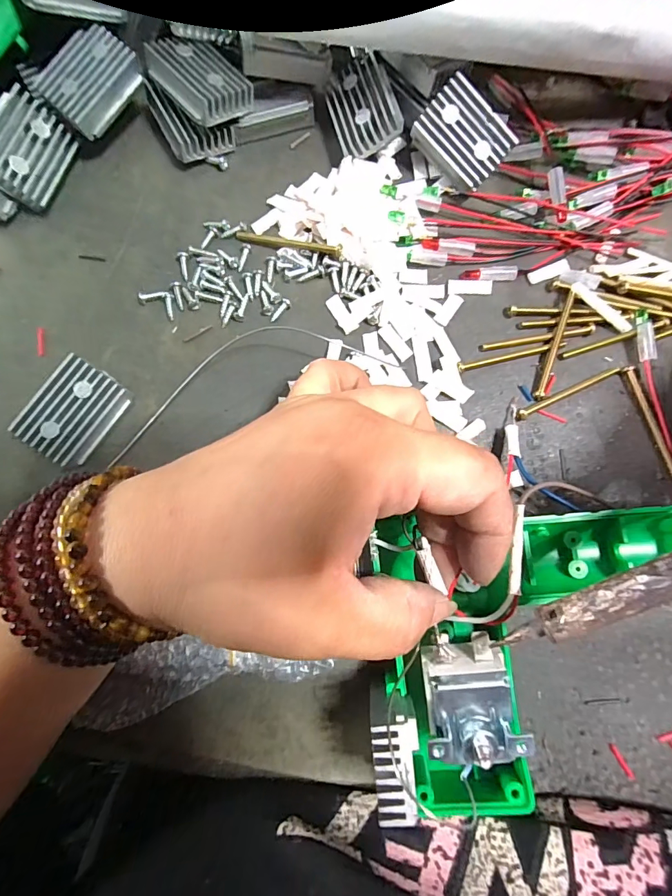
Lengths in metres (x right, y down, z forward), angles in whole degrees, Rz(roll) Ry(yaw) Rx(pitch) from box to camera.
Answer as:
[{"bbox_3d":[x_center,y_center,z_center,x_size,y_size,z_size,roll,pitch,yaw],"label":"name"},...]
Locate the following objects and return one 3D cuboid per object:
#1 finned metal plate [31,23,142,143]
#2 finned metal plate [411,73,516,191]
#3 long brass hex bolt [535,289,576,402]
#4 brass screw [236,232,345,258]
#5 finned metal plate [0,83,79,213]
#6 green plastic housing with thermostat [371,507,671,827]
[{"bbox_3d":[-0.122,-0.185,0.205,0.033,0.006,0.046,36,89,-15],"label":"finned metal plate"},{"bbox_3d":[0.064,-0.157,0.207,0.044,0.008,0.034,37,107,-8],"label":"finned metal plate"},{"bbox_3d":[0.109,-0.051,0.203,0.006,0.005,0.057,19,82,3],"label":"long brass hex bolt"},{"bbox_3d":[-0.024,-0.106,0.211,0.057,0.006,0.006,12,82,2],"label":"brass screw"},{"bbox_3d":[-0.155,-0.150,0.206,0.006,0.033,0.049,10,76,39],"label":"finned metal plate"},{"bbox_3d":[0.087,0.079,0.155,0.146,0.039,0.109,-2,83,2],"label":"green plastic housing with thermostat"}]

